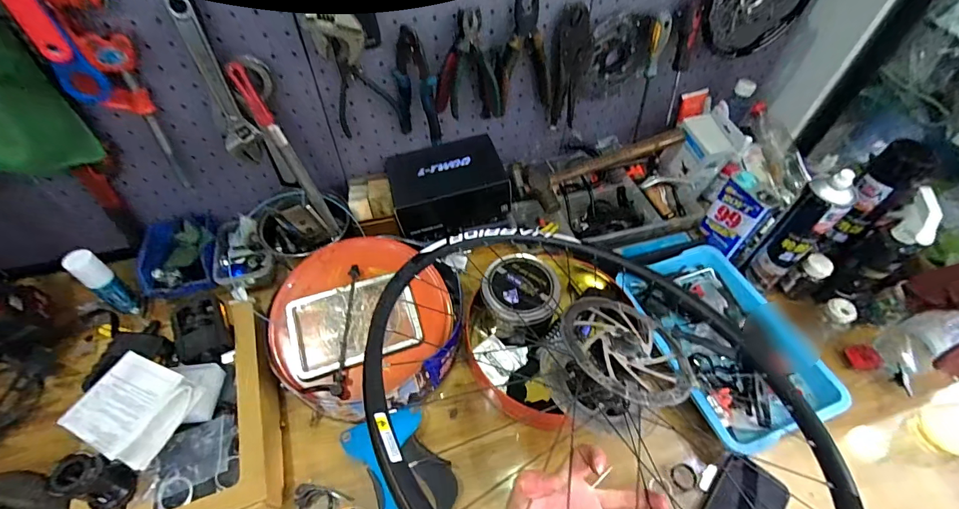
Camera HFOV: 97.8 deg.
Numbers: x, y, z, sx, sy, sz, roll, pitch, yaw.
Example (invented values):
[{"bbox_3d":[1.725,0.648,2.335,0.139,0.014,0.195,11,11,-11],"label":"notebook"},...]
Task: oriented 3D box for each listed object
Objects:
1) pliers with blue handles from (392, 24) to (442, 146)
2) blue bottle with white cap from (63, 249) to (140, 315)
[{"bbox_3d":[-0.102,-0.268,0.672,0.080,0.181,0.018,29,57,20],"label":"pliers with blue handles"},{"bbox_3d":[-0.620,0.047,0.693,0.033,0.141,0.039,25,55,18],"label":"blue bottle with white cap"}]

